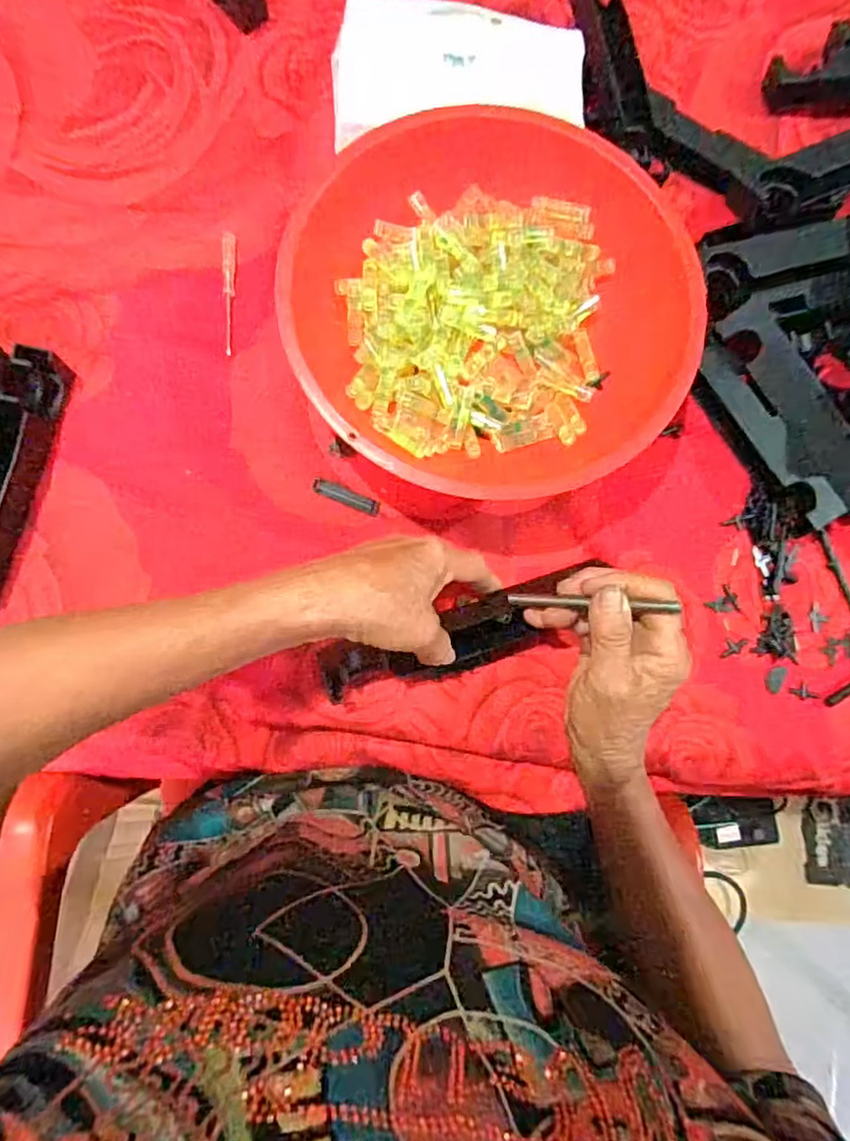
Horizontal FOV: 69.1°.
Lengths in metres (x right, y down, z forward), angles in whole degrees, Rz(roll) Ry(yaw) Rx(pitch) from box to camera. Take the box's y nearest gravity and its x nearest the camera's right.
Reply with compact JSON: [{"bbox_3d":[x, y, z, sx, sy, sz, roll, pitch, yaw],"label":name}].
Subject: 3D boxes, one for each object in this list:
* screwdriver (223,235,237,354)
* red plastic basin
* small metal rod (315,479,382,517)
[{"bbox_3d":[-0.134,-0.191,0.422,0.009,0.006,0.093,-3,80,-4],"label":"screwdriver"},{"bbox_3d":[0.039,-0.165,0.394,0.237,0.071,0.233,1,80,-3],"label":"red plastic basin"},{"bbox_3d":[-0.051,-0.048,0.400,0.045,0.004,0.010,21,80,0],"label":"small metal rod"}]

